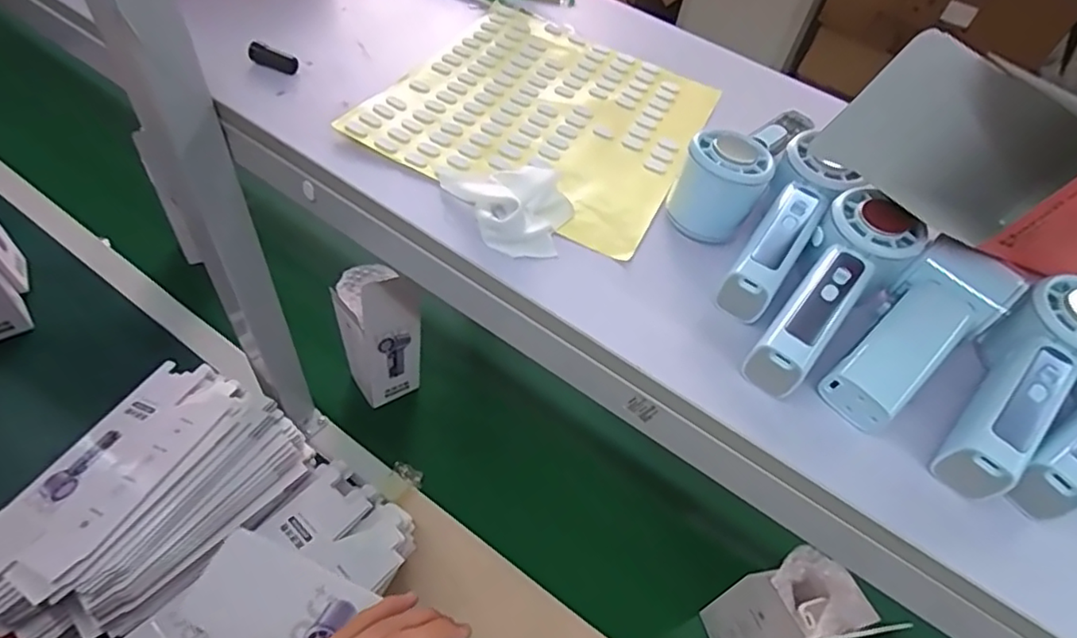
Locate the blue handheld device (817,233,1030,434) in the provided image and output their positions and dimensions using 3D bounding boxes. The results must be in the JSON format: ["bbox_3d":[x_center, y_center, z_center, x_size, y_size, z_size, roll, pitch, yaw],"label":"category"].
[{"bbox_3d":[0.227,0.009,0.363,0.129,0.051,0.055,-34,65,-29],"label":"blue handheld device"}]

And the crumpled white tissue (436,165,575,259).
[{"bbox_3d":[-0.017,-0.085,0.418,0.070,0.028,0.098,-22,59,-25],"label":"crumpled white tissue"}]

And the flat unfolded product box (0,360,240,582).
[{"bbox_3d":[-0.462,0.168,0.635,0.134,0.011,0.306,15,47,20],"label":"flat unfolded product box"}]

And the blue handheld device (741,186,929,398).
[{"bbox_3d":[0.176,-0.016,0.372,0.057,0.059,0.150,38,57,18],"label":"blue handheld device"}]

